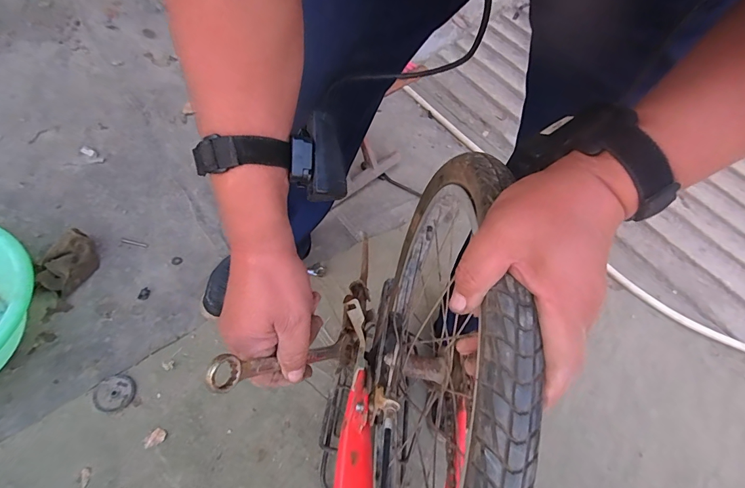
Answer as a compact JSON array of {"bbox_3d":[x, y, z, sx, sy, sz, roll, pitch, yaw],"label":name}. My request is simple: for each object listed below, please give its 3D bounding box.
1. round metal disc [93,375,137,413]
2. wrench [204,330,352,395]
[{"bbox_3d":[-0.423,0.245,0.639,0.061,0.004,0.056,7,54,-10],"label":"round metal disc"},{"bbox_3d":[-0.067,0.097,0.340,0.013,0.184,0.023,29,98,27],"label":"wrench"}]

